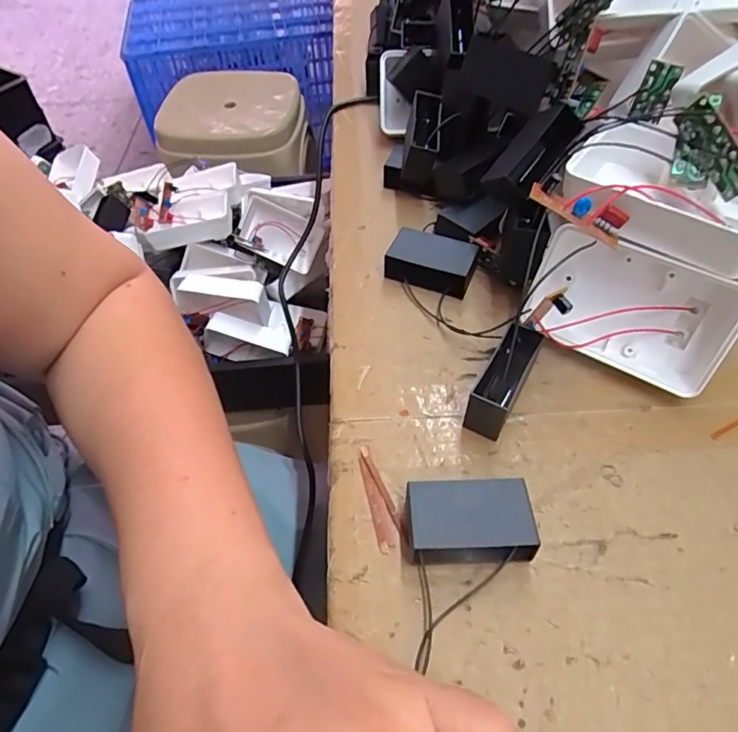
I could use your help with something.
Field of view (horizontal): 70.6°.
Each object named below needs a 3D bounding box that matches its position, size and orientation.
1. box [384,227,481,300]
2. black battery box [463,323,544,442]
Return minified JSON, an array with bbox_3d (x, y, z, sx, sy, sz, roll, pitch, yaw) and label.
[{"bbox_3d":[0.037,-0.061,0.304,0.049,0.020,0.029,16,55,14],"label":"box"},{"bbox_3d":[0.063,0.007,0.249,0.020,0.025,0.050,24,57,19],"label":"black battery box"}]

